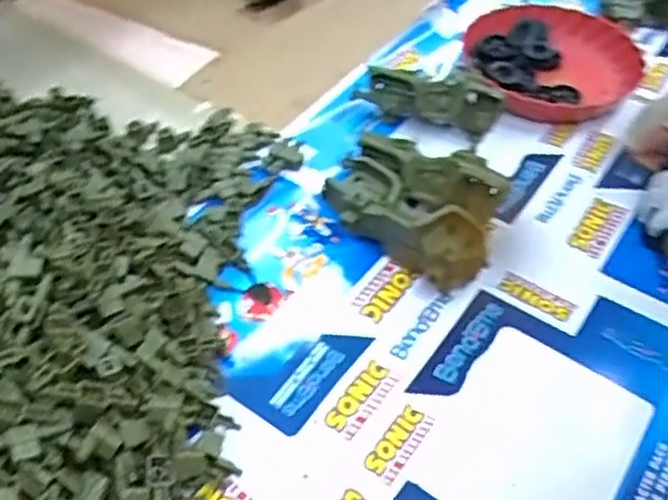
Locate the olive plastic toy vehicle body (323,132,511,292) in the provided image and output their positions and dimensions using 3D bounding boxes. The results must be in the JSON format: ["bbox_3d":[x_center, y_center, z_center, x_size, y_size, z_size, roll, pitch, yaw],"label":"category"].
[{"bbox_3d":[0.085,-0.049,0.745,0.191,0.078,0.157,22,51,19],"label":"olive plastic toy vehicle body"}]

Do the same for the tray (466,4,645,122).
[{"bbox_3d":[0.303,-0.254,0.955,0.228,0.064,0.228,2,49,-2],"label":"tray"}]

